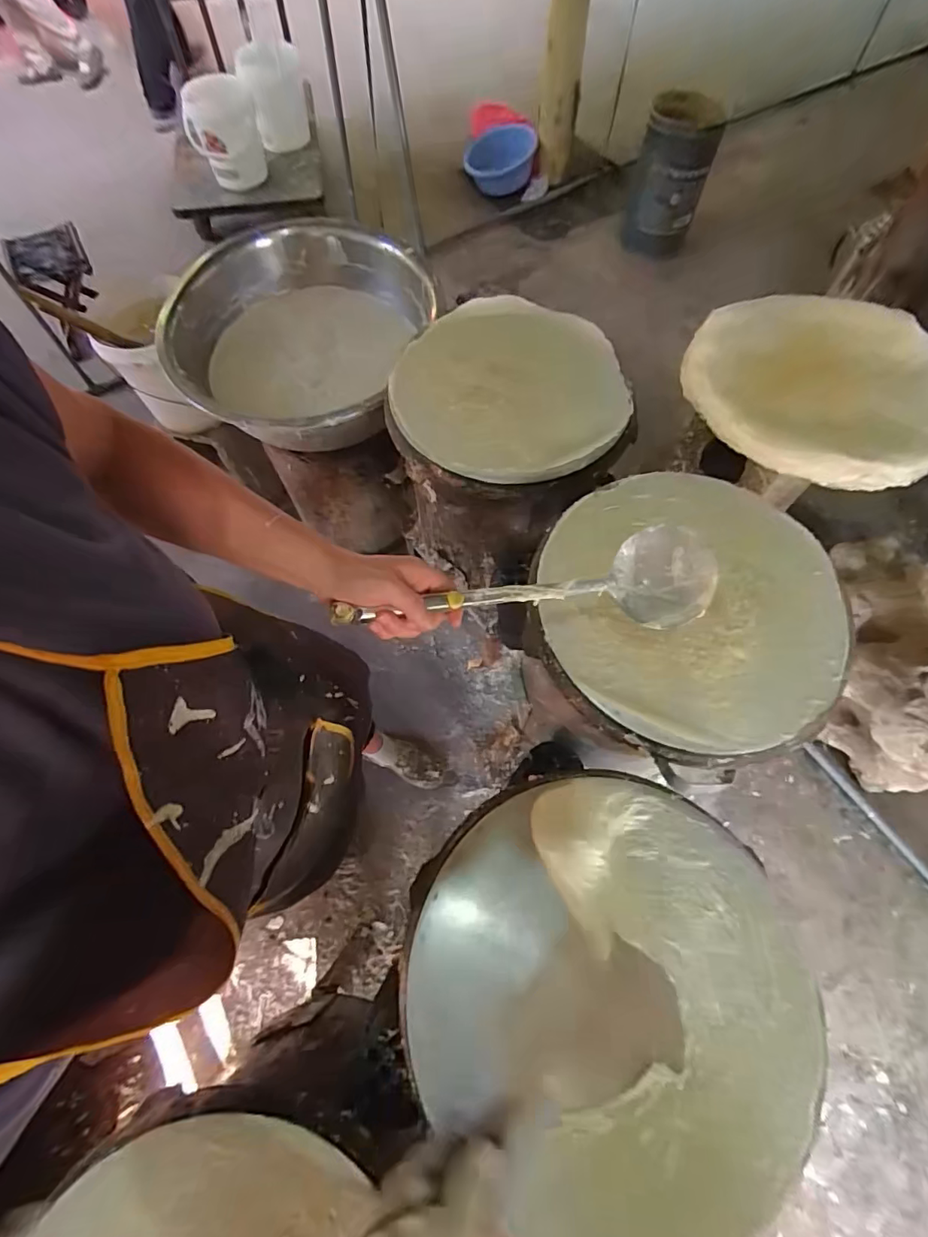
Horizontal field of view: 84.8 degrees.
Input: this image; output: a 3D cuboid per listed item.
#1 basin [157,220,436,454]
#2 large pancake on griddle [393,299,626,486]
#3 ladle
[{"bbox_3d":[-0.349,-0.592,1.064,0.494,0.173,0.541,0,66,0],"label":"basin"},{"bbox_3d":[0.074,-0.387,0.837,0.372,0.038,0.387,-8,66,-4],"label":"large pancake on griddle"},{"bbox_3d":[0.061,-0.026,0.476,0.352,0.051,0.090,-5,69,-10],"label":"ladle"}]

